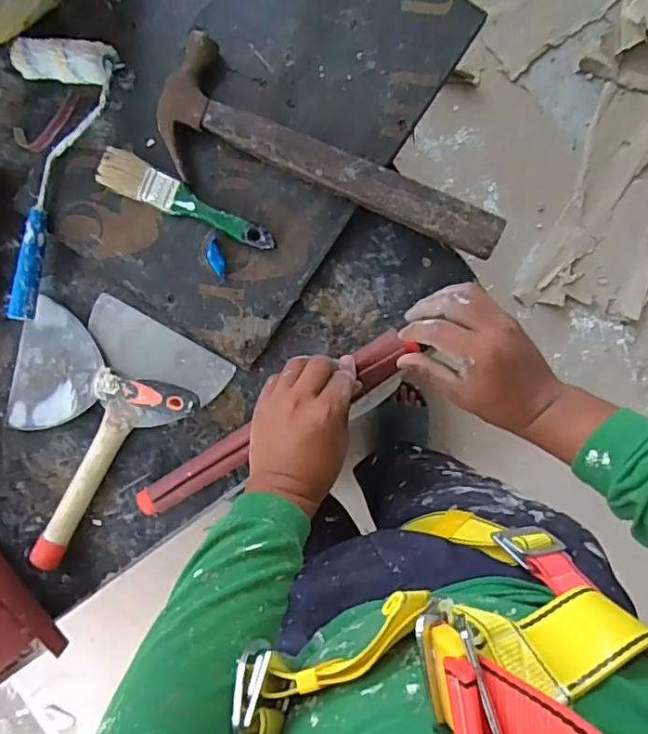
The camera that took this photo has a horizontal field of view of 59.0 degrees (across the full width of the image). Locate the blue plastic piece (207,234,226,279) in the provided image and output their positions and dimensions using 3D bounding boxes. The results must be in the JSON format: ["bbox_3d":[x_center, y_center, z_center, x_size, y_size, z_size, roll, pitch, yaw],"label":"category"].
[{"bbox_3d":[-0.104,-0.106,0.553,0.014,0.011,0.041,-11,106,6],"label":"blue plastic piece"}]

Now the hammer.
[{"bbox_3d":[-0.003,-0.174,0.540,0.334,0.033,0.109,33,95,2],"label":"hammer"}]

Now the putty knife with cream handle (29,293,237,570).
[{"bbox_3d":[-0.226,0.080,0.590,0.152,0.033,0.270,29,95,2],"label":"putty knife with cream handle"}]

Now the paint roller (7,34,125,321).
[{"bbox_3d":[-0.291,-0.191,0.565,0.107,0.034,0.271,20,94,4],"label":"paint roller"}]

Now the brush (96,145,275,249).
[{"bbox_3d":[-0.133,-0.162,0.558,0.184,0.017,0.037,23,95,3],"label":"brush"}]

